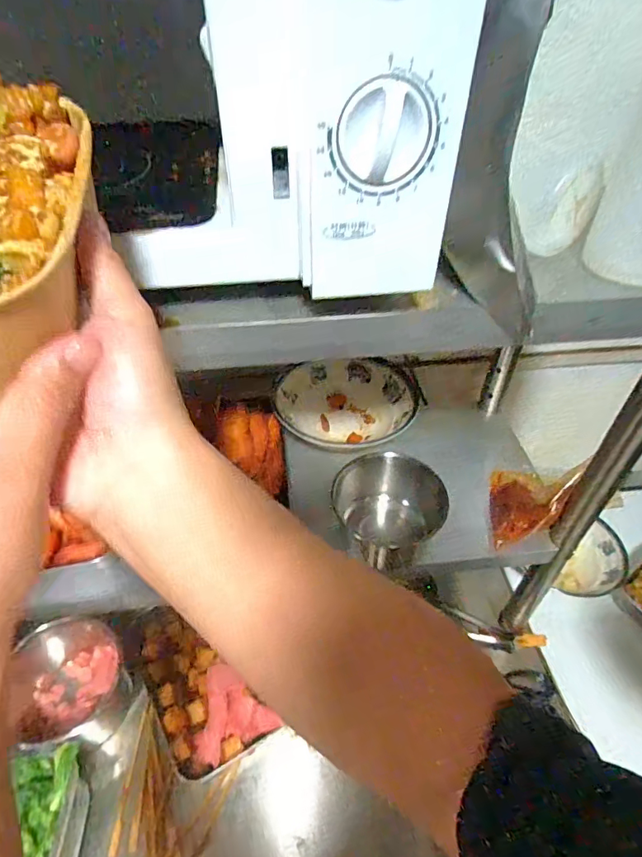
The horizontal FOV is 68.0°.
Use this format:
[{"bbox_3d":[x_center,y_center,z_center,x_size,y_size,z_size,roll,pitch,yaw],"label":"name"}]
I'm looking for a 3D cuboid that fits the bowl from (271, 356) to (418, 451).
[{"bbox_3d":[0.037,-0.028,0.722,0.204,0.064,0.194,0,42,0],"label":"bowl"}]

